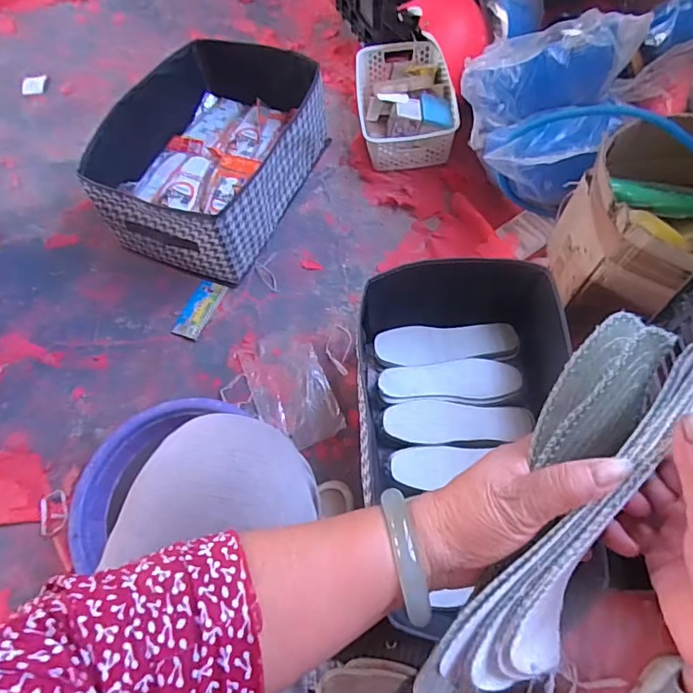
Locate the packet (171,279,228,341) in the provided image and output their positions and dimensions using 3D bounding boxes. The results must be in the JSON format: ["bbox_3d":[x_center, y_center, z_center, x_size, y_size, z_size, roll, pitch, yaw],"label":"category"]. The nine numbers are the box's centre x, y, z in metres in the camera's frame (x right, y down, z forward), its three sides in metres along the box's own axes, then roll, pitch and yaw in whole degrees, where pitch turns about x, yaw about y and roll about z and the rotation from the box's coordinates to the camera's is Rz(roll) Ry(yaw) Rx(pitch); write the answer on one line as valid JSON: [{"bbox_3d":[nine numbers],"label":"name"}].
[{"bbox_3d":[-0.273,-0.070,0.959,0.055,0.009,0.121,18,65,12],"label":"packet"}]

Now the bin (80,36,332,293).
[{"bbox_3d":[-0.264,-0.379,1.018,0.338,0.187,0.443,17,66,12],"label":"bin"}]

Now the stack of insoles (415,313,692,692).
[{"bbox_3d":[0.125,0.084,0.281,0.070,0.048,0.249,28,86,16],"label":"stack of insoles"}]

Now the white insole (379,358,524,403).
[{"bbox_3d":[0.164,0.055,0.817,0.218,0.016,0.072,-3,63,2],"label":"white insole"}]

